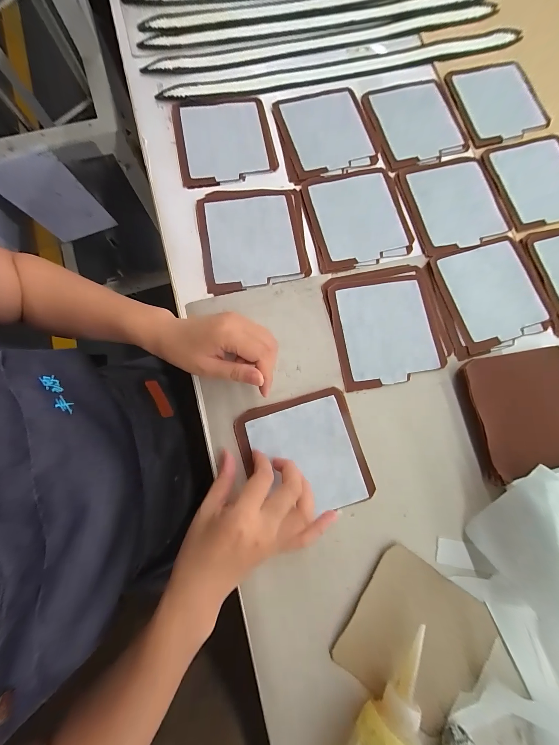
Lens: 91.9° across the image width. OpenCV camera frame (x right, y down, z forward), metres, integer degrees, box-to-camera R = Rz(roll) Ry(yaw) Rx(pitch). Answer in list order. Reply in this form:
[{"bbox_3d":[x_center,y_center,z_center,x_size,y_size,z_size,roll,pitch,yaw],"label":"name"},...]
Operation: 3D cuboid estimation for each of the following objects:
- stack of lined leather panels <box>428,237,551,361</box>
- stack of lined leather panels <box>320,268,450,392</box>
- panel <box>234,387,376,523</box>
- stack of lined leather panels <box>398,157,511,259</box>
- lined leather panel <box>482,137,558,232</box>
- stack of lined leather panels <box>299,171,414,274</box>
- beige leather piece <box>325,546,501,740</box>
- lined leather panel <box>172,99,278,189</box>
[{"bbox_3d":[0.266,-0.097,0.345,0.124,0.005,0.139,-11,80,-2],"label":"stack of lined leather panels"},{"bbox_3d":[0.131,-0.060,0.330,0.132,0.004,0.144,-11,80,-2],"label":"stack of lined leather panels"},{"bbox_3d":[0.026,0.091,0.299,0.129,0.008,0.123,-15,80,-3],"label":"panel"},{"bbox_3d":[0.232,-0.228,0.363,0.116,0.006,0.128,-15,80,-3],"label":"stack of lined leather panels"},{"bbox_3d":[0.350,-0.266,0.369,0.112,0.012,0.130,-19,80,-4],"label":"lined leather panel"},{"bbox_3d":[0.105,-0.205,0.357,0.126,0.008,0.135,-10,80,-2],"label":"stack of lined leather panels"},{"bbox_3d":[0.138,0.266,0.274,0.132,0.010,0.124,32,75,5],"label":"beige leather piece"},{"bbox_3d":[-0.076,-0.321,0.373,0.130,0.013,0.133,-12,80,-2],"label":"lined leather panel"}]

